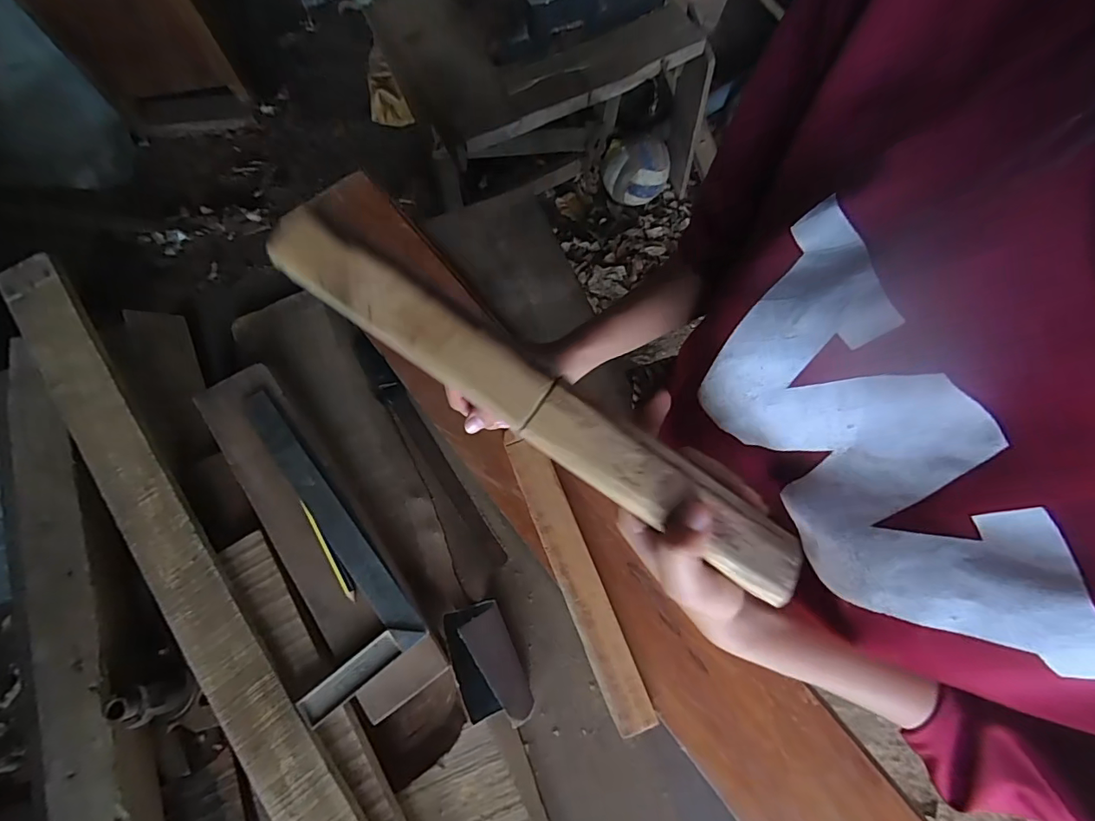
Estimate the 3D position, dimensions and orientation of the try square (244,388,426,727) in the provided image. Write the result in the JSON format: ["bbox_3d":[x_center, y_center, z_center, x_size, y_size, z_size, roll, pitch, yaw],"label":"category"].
[{"bbox_3d":[-0.245,0.123,0.463,0.116,0.018,0.294,-36,75,-10],"label":"try square"}]

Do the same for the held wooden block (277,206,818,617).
[{"bbox_3d":[-0.006,-0.005,0.246,0.301,0.016,0.039,34,76,2],"label":"held wooden block"}]

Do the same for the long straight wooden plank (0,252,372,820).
[{"bbox_3d":[-0.270,0.226,0.433,0.061,0.020,0.933,-35,79,-11],"label":"long straight wooden plank"}]

